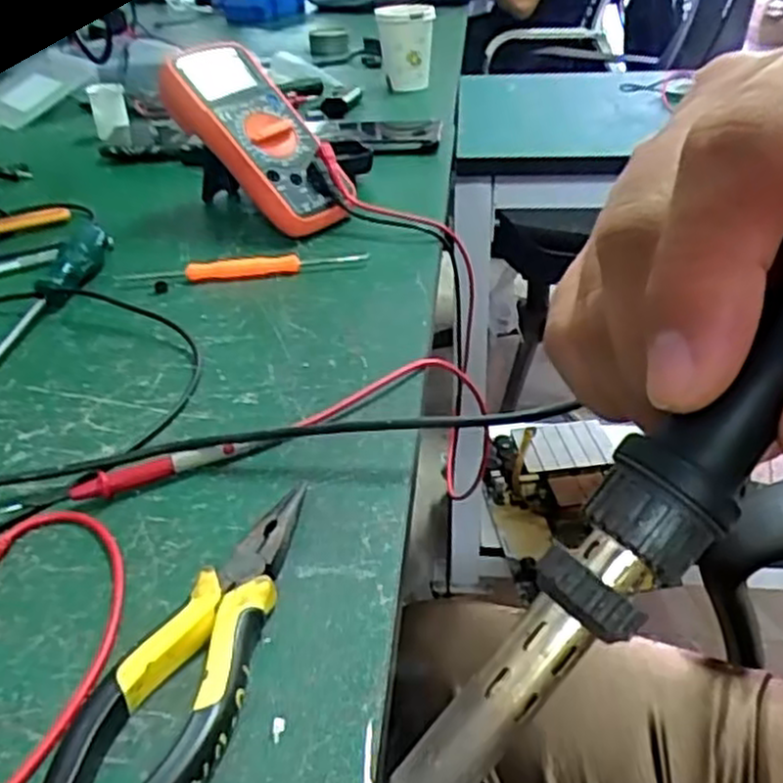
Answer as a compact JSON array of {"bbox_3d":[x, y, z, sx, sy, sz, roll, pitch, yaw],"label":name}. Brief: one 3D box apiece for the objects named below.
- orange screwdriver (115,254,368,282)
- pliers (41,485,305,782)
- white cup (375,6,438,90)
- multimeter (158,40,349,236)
[{"bbox_3d":[-0.106,-0.089,0.552,0.174,0.013,0.020,-6,34,-4],"label":"orange screwdriver"},{"bbox_3d":[-0.069,0.089,0.284,0.046,0.016,0.144,5,35,12],"label":"pliers"},{"bbox_3d":[0.018,-0.425,0.962,0.068,0.091,0.069,-2,34,2],"label":"white cup"},{"bbox_3d":[-0.106,-0.198,0.613,0.082,0.041,0.175,-32,83,-36],"label":"multimeter"}]

